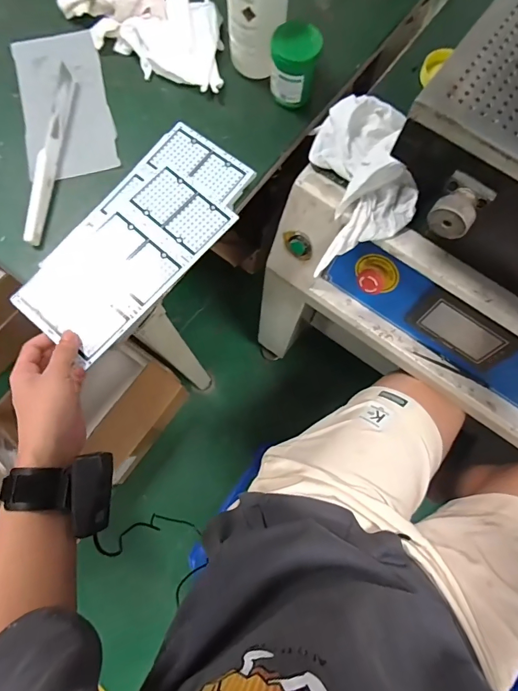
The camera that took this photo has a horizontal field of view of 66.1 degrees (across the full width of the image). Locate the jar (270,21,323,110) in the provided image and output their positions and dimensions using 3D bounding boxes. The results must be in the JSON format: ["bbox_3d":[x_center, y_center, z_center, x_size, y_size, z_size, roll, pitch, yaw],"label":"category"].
[{"bbox_3d":[0.045,-0.365,0.524,0.059,0.074,0.057,0,75,-2],"label":"jar"}]

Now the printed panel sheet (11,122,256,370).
[{"bbox_3d":[-0.133,-0.124,0.460,0.131,0.010,0.290,37,79,8],"label":"printed panel sheet"}]

